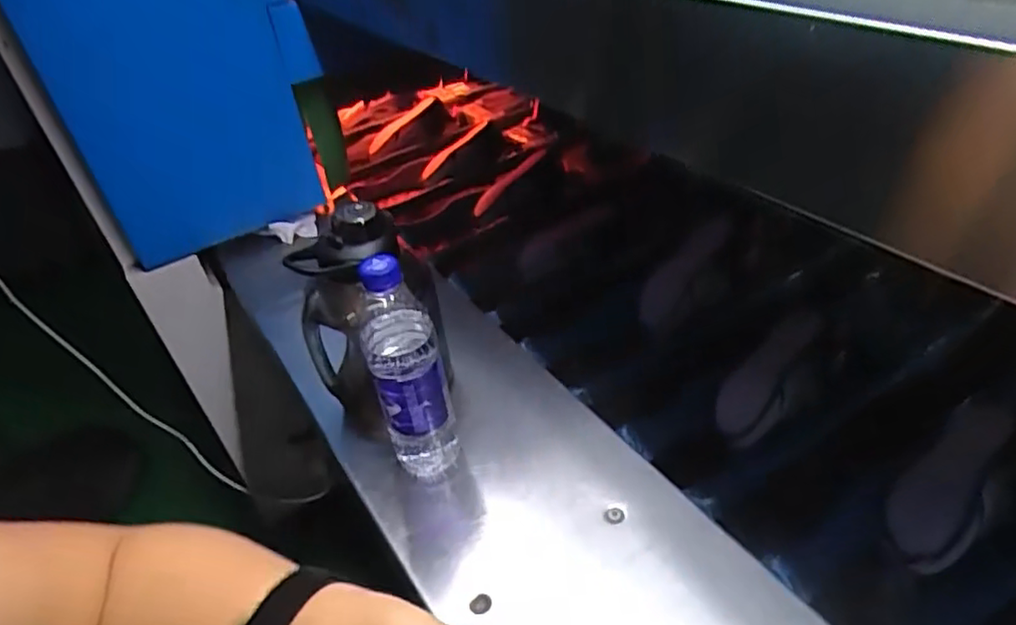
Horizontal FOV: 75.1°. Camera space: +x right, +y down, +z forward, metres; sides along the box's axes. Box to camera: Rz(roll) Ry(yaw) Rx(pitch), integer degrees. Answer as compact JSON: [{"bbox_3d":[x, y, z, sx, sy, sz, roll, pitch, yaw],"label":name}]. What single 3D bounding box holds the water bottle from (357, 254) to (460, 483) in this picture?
[{"bbox_3d":[-0.089,0.059,0.598,0.066,0.229,0.061,-15,39,-10],"label":"water bottle"}]

